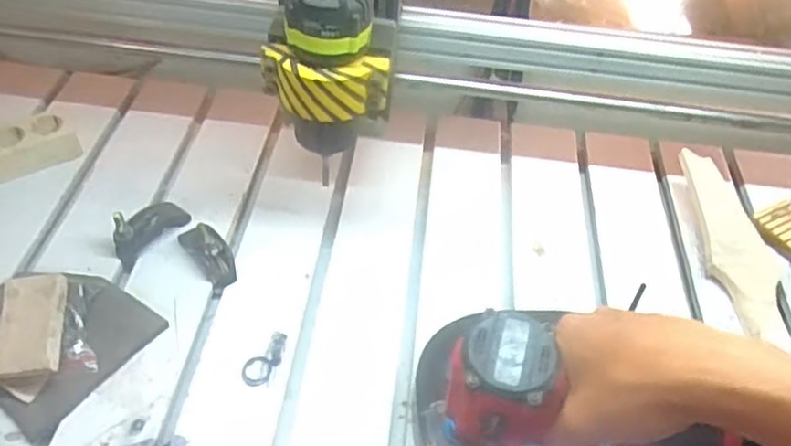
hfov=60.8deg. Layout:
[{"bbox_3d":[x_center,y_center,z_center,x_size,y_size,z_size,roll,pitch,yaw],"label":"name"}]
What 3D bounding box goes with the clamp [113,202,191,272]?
[{"bbox_3d":[-0.275,0.000,0.746,0.039,0.048,0.090,29,52,20],"label":"clamp"}]

